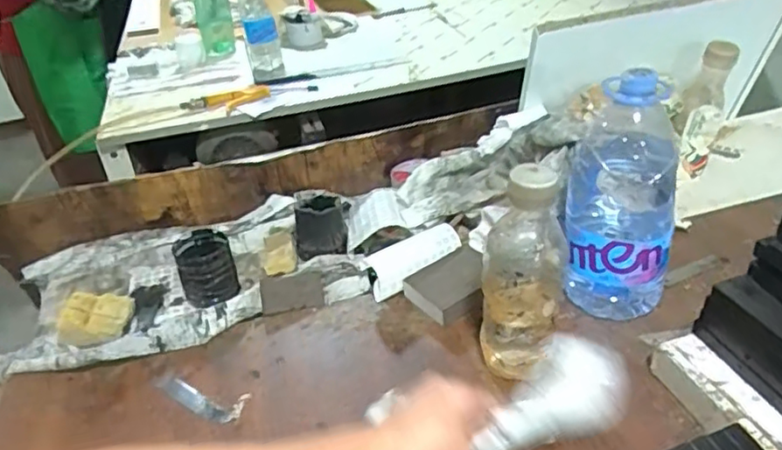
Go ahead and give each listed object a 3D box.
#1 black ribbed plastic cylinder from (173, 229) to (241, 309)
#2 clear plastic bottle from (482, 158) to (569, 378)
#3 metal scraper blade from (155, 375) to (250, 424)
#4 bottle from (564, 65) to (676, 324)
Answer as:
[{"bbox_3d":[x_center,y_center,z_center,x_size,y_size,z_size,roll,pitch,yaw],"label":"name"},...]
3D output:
[{"bbox_3d":[-0.220,0.047,0.751,0.061,0.059,0.072,-17,35,-15],"label":"black ribbed plastic cylinder"},{"bbox_3d":[0.116,0.048,0.557,0.071,0.210,0.059,2,34,11],"label":"clear plastic bottle"},{"bbox_3d":[-0.191,0.169,0.618,0.100,0.013,0.033,7,36,18],"label":"metal scraper blade"},{"bbox_3d":[0.227,-0.022,0.622,0.095,0.240,0.079,-3,34,4],"label":"bottle"}]

